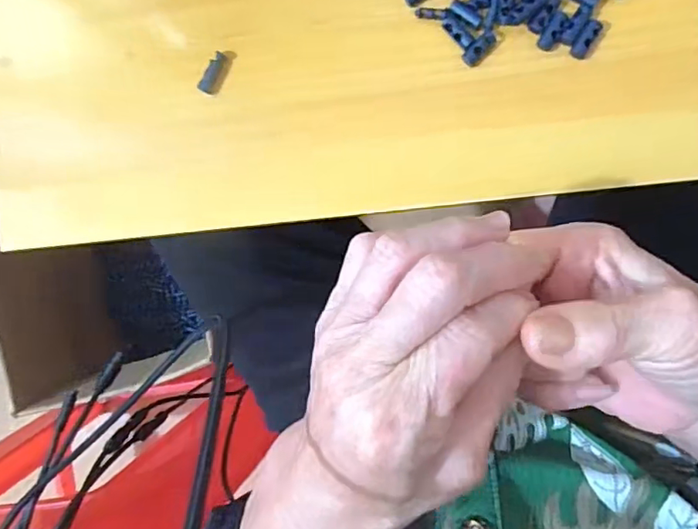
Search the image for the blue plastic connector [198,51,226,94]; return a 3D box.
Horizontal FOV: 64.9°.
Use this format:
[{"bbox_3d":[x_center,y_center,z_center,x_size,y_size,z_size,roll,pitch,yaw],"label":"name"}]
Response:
[{"bbox_3d":[-0.076,-0.107,0.305,0.007,0.007,0.023,24,96,7],"label":"blue plastic connector"}]

